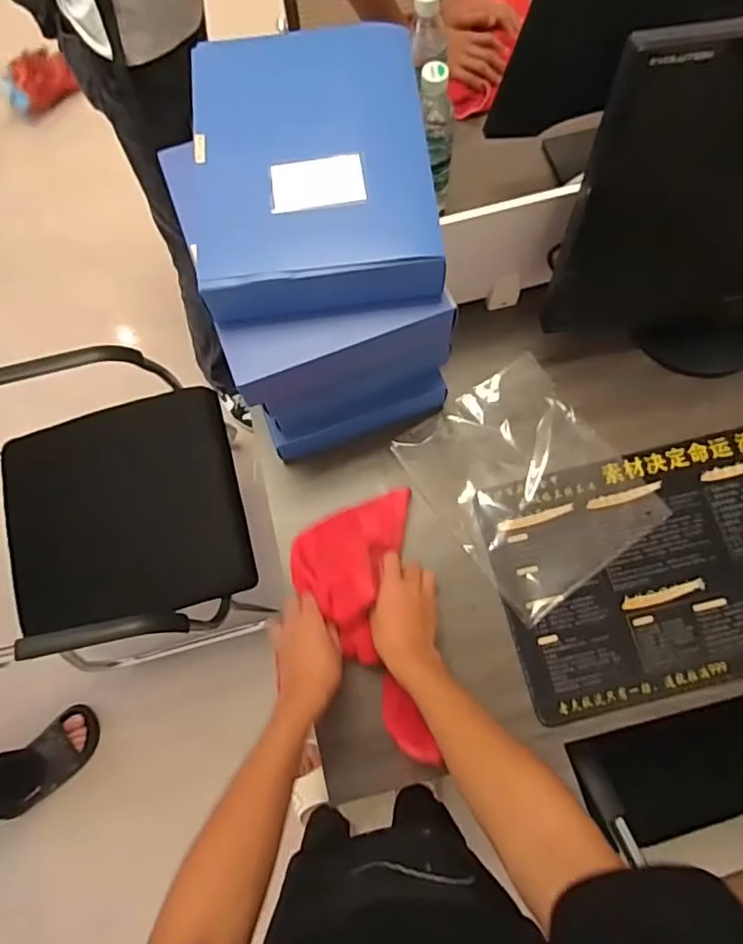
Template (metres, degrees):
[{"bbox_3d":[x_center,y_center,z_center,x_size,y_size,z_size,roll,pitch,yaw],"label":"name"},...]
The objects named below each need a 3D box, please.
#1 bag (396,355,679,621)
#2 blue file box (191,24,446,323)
[{"bbox_3d":[0.204,0.011,0.760,0.231,0.015,0.282,-35,75,-8],"label":"bag"},{"bbox_3d":[-0.061,-0.319,0.606,0.228,0.068,0.307,-6,73,0],"label":"blue file box"}]

